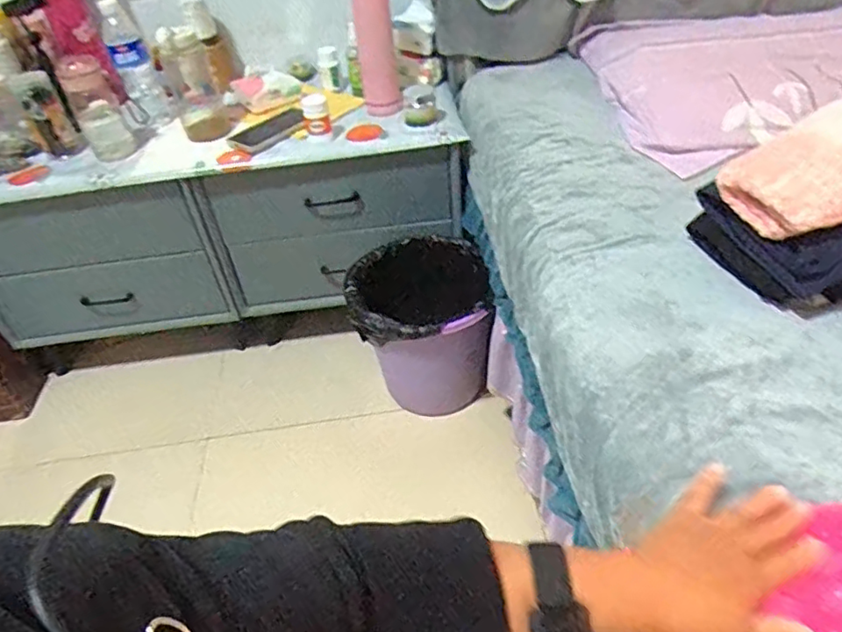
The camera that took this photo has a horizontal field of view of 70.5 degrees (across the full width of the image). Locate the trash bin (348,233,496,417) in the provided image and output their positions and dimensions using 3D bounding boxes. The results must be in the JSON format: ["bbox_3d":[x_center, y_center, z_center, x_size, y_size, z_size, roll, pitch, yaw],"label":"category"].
[{"bbox_3d":[-0.007,0.036,1.188,0.244,0.286,0.281,-11,41,-5],"label":"trash bin"}]

